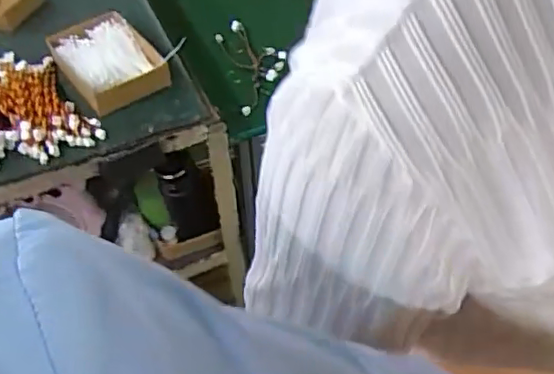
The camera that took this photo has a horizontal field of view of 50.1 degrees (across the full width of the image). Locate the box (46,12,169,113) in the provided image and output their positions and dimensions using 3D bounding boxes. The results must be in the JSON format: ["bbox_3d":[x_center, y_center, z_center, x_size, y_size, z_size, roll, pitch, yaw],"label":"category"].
[{"bbox_3d":[-0.290,-0.219,1.034,0.150,0.054,0.216,-31,52,-24],"label":"box"}]

